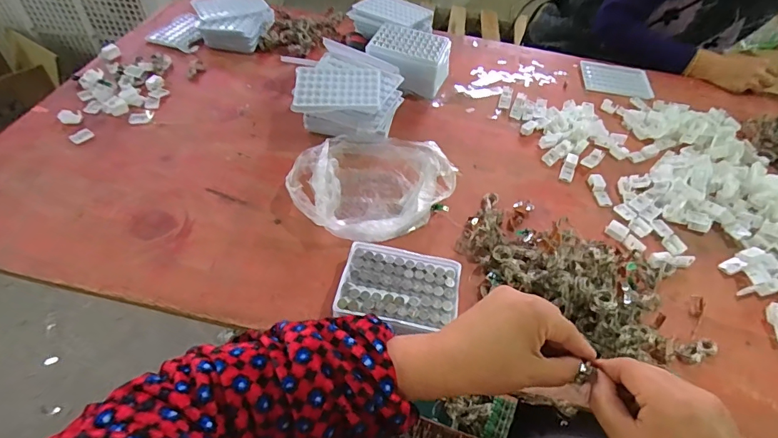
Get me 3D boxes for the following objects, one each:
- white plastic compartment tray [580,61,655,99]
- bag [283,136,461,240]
[{"bbox_3d":[0.445,-0.271,0.841,0.128,0.006,0.117,11,51,4],"label":"white plastic compartment tray"},{"bbox_3d":[-0.021,-0.049,0.580,0.206,0.061,0.152,-13,53,-15],"label":"bag"}]

